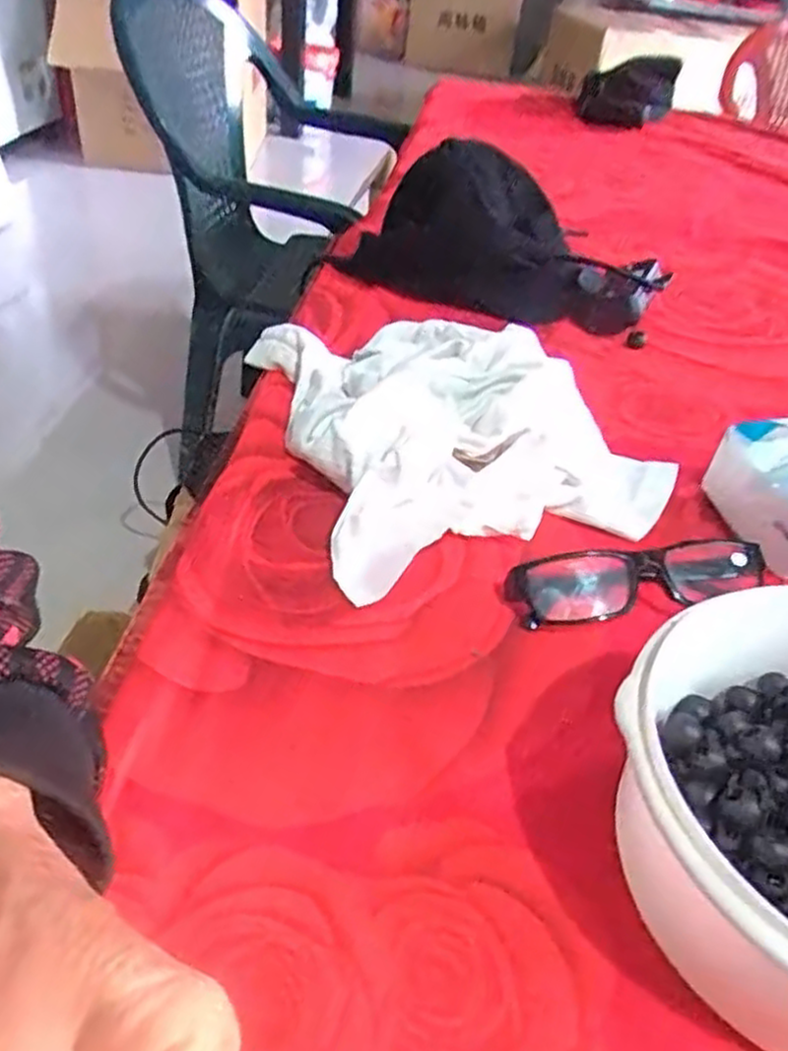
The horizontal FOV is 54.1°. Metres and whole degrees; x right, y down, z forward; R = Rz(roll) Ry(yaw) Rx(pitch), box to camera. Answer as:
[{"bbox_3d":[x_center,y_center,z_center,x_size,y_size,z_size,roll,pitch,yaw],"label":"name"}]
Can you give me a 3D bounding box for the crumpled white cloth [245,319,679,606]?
[{"bbox_3d":[0.042,-0.076,0.495,0.225,0.057,0.260,-9,40,-18],"label":"crumpled white cloth"}]

